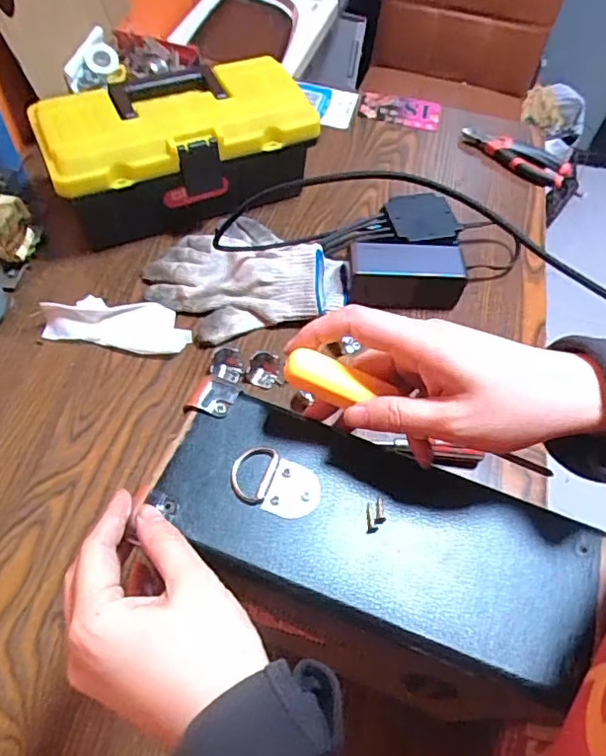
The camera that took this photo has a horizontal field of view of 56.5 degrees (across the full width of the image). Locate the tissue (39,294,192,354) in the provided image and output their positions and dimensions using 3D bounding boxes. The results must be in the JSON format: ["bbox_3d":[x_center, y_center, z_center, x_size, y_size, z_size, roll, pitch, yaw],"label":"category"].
[{"bbox_3d":[-0.191,-0.060,0.583,0.142,0.033,0.056,7,57,0],"label":"tissue"}]

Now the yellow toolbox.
[{"bbox_3d":[-0.132,-0.255,0.643,0.291,0.123,0.136,-20,61,-17],"label":"yellow toolbox"}]

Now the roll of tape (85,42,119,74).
[{"bbox_3d":[-0.271,-0.431,0.762,0.044,0.039,0.011,-32,20,-23],"label":"roll of tape"}]

